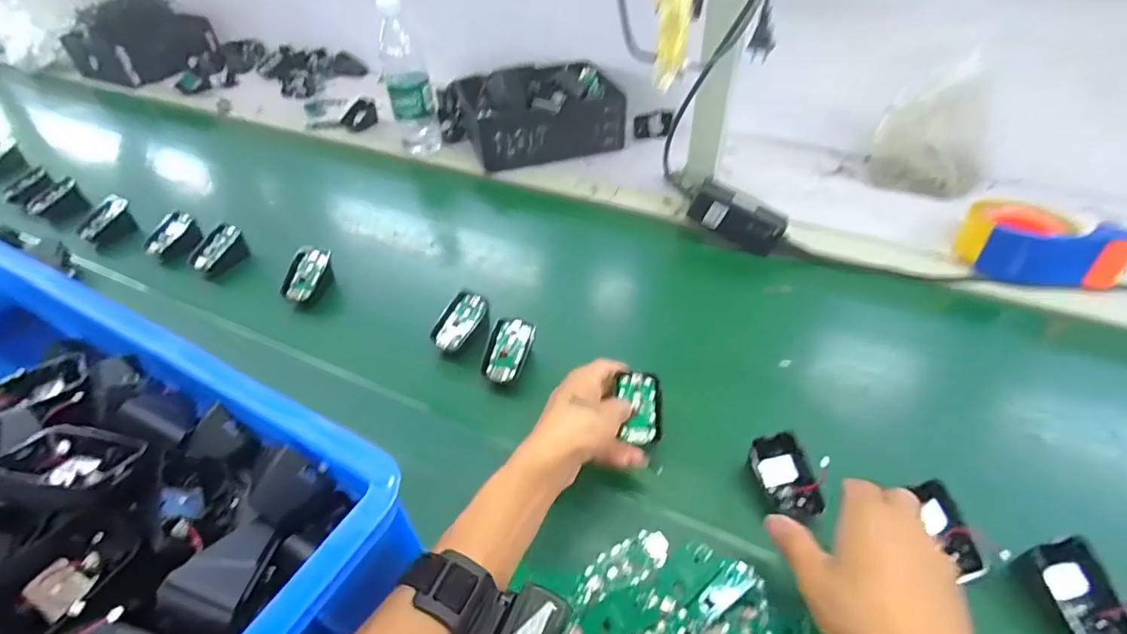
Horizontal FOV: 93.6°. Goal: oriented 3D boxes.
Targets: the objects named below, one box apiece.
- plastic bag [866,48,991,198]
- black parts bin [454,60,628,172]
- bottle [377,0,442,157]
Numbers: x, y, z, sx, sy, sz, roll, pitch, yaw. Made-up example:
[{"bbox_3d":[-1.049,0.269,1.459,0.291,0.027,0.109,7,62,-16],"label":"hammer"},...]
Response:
[{"bbox_3d":[0.515,-0.254,0.727,0.140,0.153,0.061,24,51,25],"label":"plastic bag"},{"bbox_3d":[-0.028,-0.331,0.863,0.243,0.084,0.147,-14,46,-10],"label":"black parts bin"},{"bbox_3d":[-0.248,-0.374,0.840,0.068,0.223,0.070,-13,46,-10],"label":"bottle"}]

